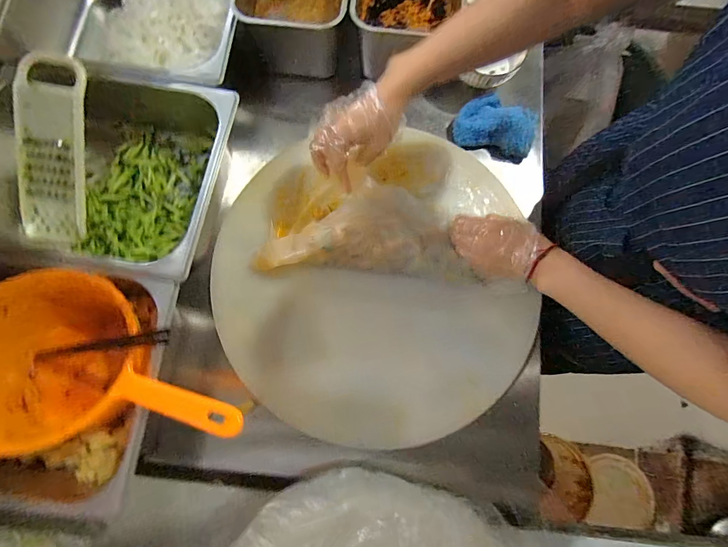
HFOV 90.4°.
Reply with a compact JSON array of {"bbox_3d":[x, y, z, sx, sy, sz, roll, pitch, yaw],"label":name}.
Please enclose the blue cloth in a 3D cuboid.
[{"bbox_3d":[0.207,-0.229,0.560,0.125,0.036,0.099,29,79,6],"label":"blue cloth"}]

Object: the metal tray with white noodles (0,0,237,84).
[{"bbox_3d":[-0.364,-0.397,0.570,0.384,0.117,0.260,10,78,2],"label":"metal tray with white noodles"}]

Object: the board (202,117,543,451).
[{"bbox_3d":[0.015,0.008,0.512,0.424,0.033,0.419,-10,80,-6],"label":"board"}]

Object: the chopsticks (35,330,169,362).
[{"bbox_3d":[-0.307,0.084,0.412,0.233,0.018,0.016,-11,77,23],"label":"chopsticks"}]

